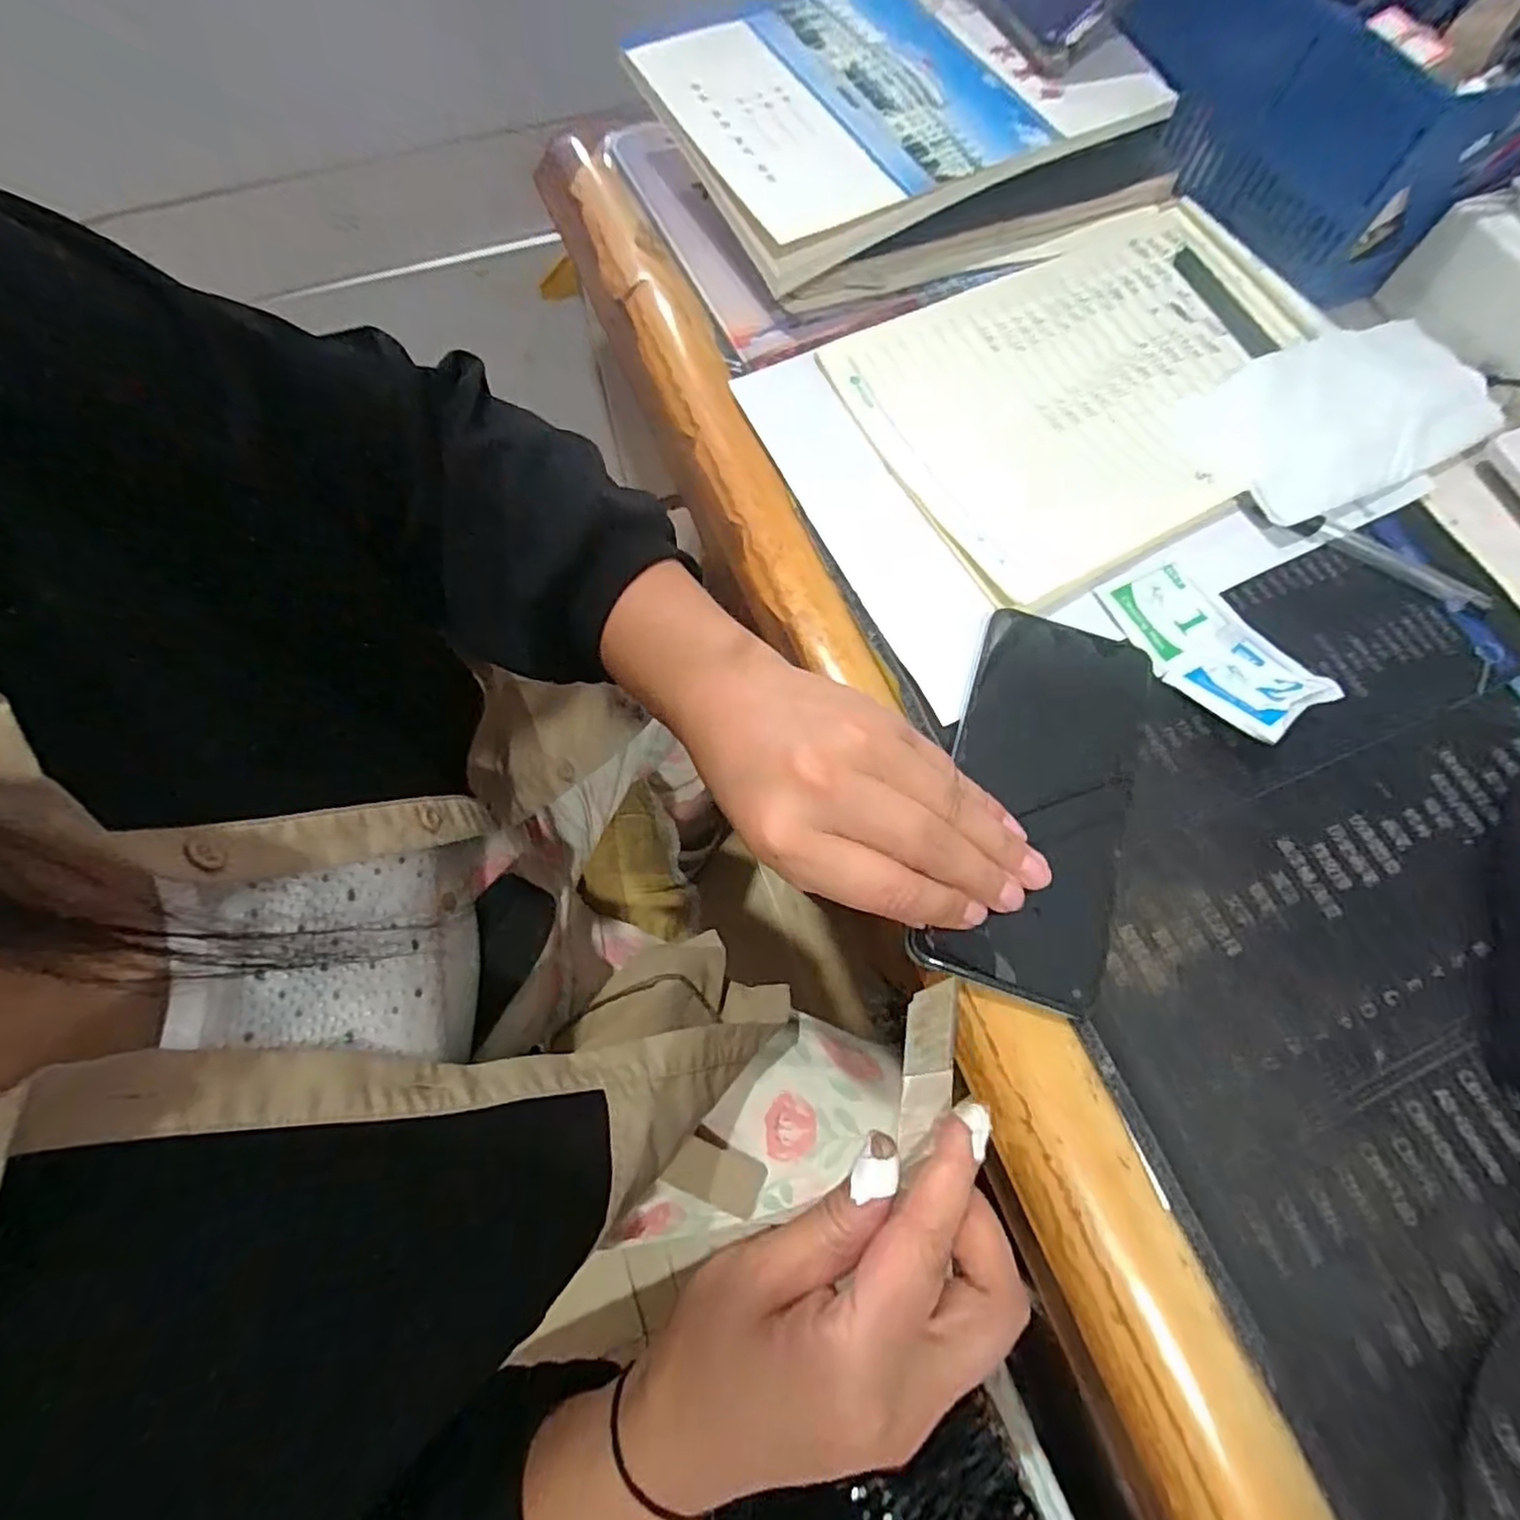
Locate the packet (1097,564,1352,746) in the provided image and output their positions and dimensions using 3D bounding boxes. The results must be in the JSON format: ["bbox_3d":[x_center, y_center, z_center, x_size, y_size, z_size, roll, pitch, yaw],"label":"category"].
[{"bbox_3d":[0.200,-0.053,0.298,0.051,0.019,0.091,-30,73,-10],"label":"packet"}]

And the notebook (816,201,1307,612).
[{"bbox_3d":[0.171,-0.191,0.352,0.241,0.018,0.173,-31,75,-10],"label":"notebook"}]

